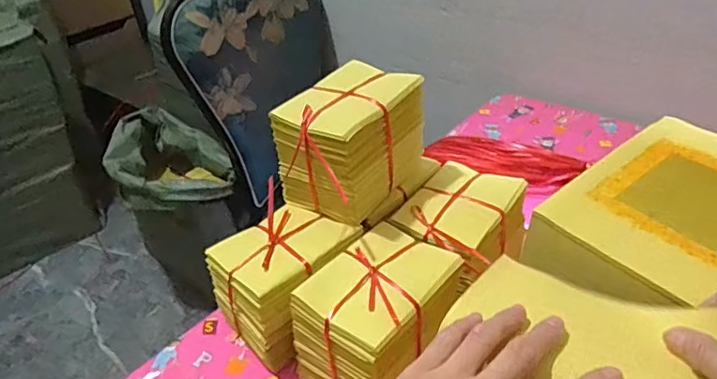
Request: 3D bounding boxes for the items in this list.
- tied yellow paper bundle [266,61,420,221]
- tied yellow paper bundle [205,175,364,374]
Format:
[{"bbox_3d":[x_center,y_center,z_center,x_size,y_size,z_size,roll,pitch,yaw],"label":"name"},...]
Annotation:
[{"bbox_3d":[-0.010,-0.059,0.669,0.117,0.133,0.171,23,44,34],"label":"tied yellow paper bundle"},{"bbox_3d":[-0.092,0.116,0.670,0.151,0.138,0.155,26,46,36],"label":"tied yellow paper bundle"}]

